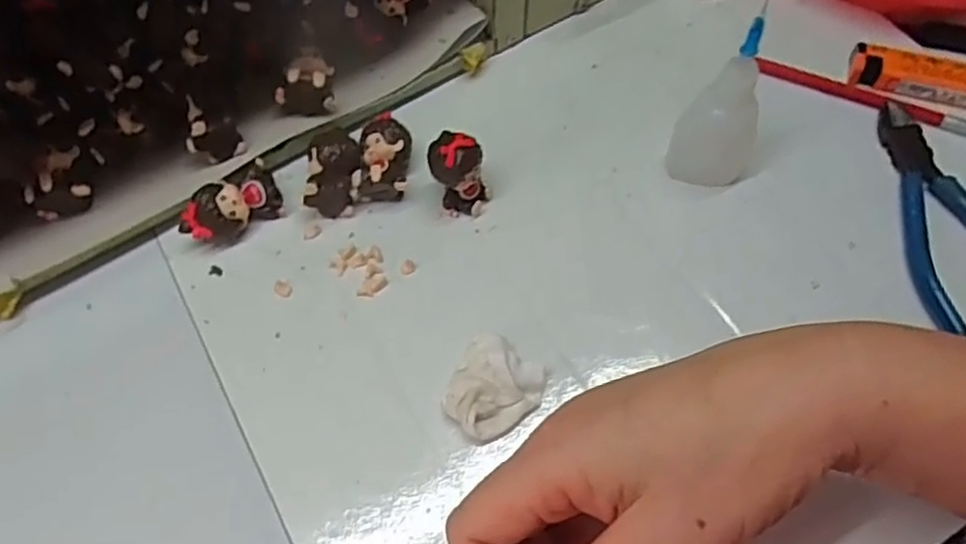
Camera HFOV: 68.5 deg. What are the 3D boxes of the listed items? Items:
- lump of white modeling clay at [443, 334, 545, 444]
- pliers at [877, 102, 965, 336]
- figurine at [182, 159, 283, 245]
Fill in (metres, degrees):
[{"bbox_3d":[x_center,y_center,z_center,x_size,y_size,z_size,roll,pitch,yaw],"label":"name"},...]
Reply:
[{"bbox_3d":[0.003,0.048,0.288,0.034,0.012,0.039,35,67,17],"label":"lump of white modeling clay"},{"bbox_3d":[0.210,-0.027,0.323,0.047,0.009,0.123,-5,62,-3],"label":"pliers"},{"bbox_3d":[-0.115,-0.030,0.323,0.044,0.023,0.021,-32,67,-17],"label":"figurine"}]

